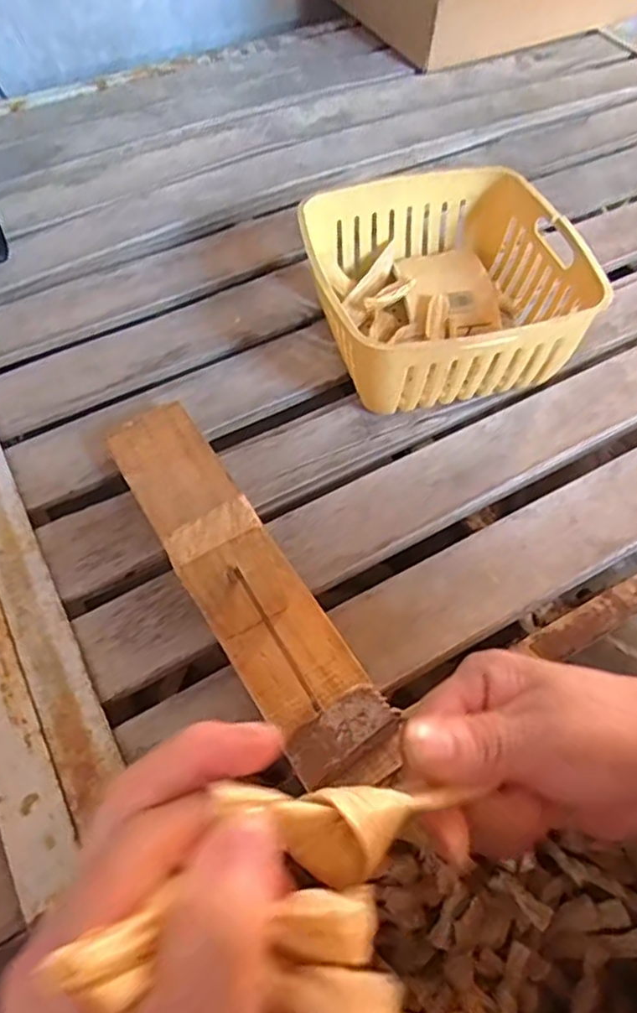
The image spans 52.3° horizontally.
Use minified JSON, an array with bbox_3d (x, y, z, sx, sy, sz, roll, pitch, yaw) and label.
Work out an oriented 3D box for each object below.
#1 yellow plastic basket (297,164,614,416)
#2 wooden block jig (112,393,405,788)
[{"bbox_3d":[0.088,-0.160,0.485,0.181,0.082,0.180,0,59,0],"label":"yellow plastic basket"},{"bbox_3d":[-0.050,0.017,0.355,0.064,0.121,0.268,-27,63,-15],"label":"wooden block jig"}]

